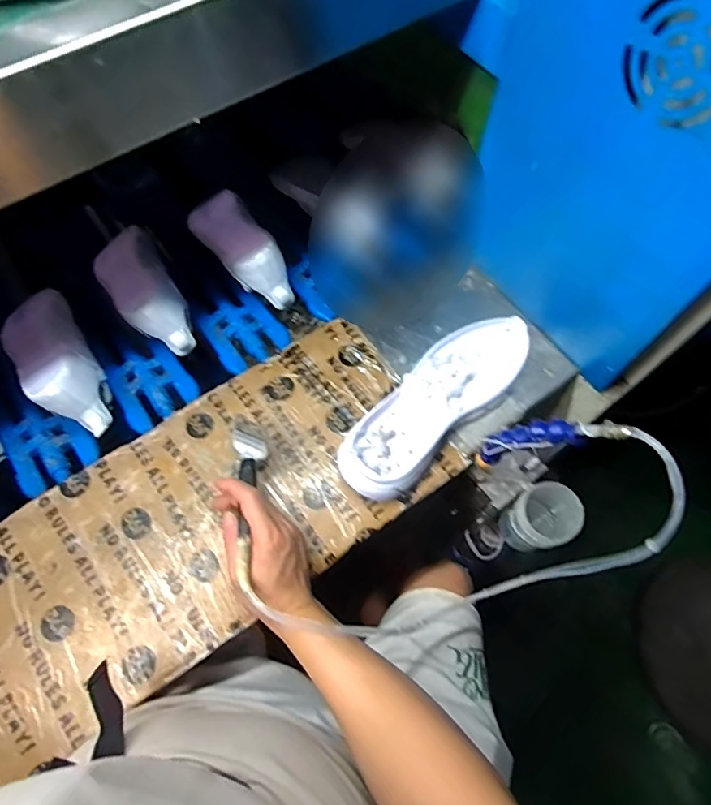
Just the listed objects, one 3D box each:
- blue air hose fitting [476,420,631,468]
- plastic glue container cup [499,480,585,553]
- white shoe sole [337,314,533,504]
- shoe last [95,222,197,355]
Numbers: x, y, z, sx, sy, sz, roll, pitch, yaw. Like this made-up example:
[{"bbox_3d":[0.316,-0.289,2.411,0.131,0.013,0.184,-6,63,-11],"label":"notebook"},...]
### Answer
[{"bbox_3d":[0.181,0.037,0.528,0.037,0.192,0.024,27,66,-20],"label":"blue air hose fitting"},{"bbox_3d":[0.230,0.148,0.664,0.063,0.113,0.067,1,67,-2],"label":"plastic glue container cup"},{"bbox_3d":[0.098,-0.003,0.616,0.099,0.048,0.289,40,71,14],"label":"white shoe sole"},{"bbox_3d":[-0.285,-0.155,0.686,0.085,0.076,0.231,-27,71,-13],"label":"shoe last"}]

